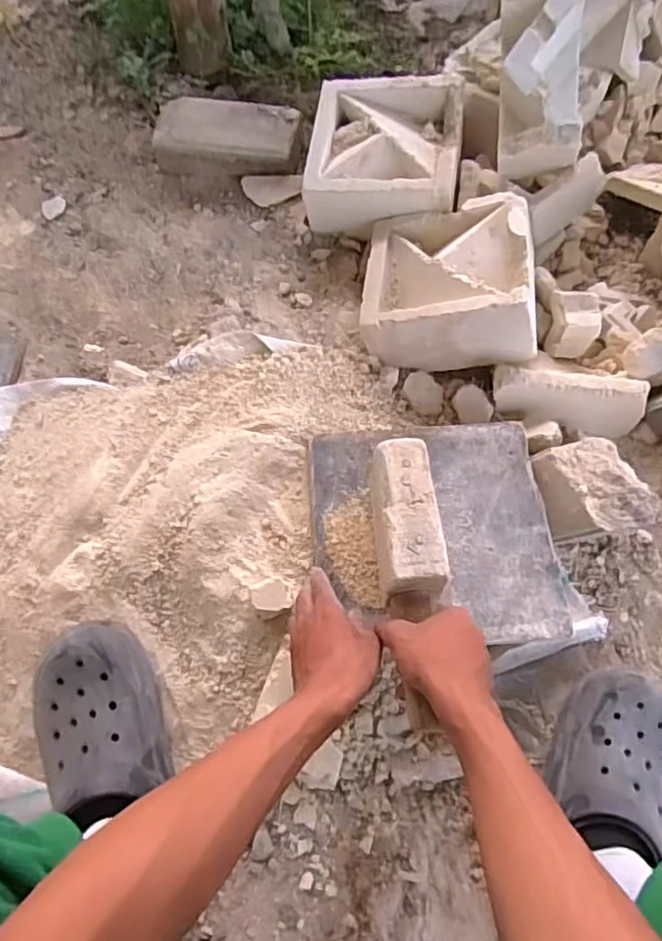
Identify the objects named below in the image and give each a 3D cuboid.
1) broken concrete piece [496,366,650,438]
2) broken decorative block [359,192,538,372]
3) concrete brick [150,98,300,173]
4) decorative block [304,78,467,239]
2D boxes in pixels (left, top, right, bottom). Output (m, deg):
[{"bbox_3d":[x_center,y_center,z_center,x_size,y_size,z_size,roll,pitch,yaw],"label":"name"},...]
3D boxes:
[{"bbox_3d":[0.281,-0.085,0.743,0.175,0.069,0.048,11,69,6],"label":"broken concrete piece"},{"bbox_3d":[0.151,-0.235,0.800,0.199,0.100,0.200,-3,57,22],"label":"broken decorative block"},{"bbox_3d":[-0.157,-0.499,0.945,0.213,0.065,0.111,9,69,5],"label":"concrete brick"},{"bbox_3d":[0.074,-0.440,0.875,0.203,0.092,0.204,8,68,4],"label":"decorative block"}]

